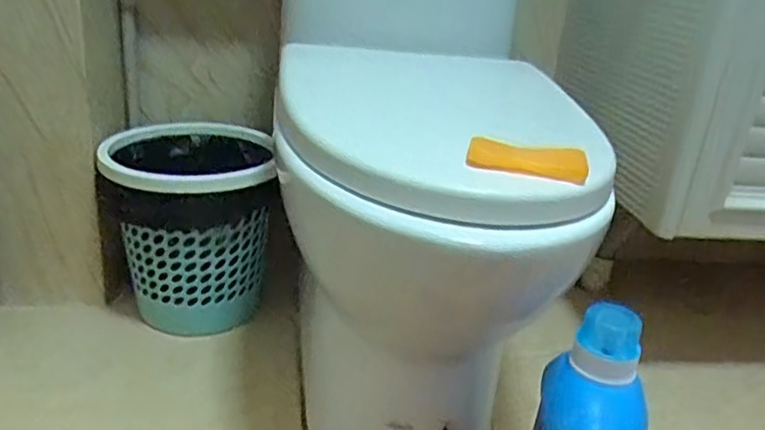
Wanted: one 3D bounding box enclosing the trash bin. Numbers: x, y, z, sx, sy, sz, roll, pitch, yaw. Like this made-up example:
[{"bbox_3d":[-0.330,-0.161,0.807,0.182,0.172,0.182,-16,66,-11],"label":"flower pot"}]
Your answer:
[{"bbox_3d":[-0.296,0.025,1.014,0.226,0.291,0.260,3,23,-7],"label":"trash bin"}]

